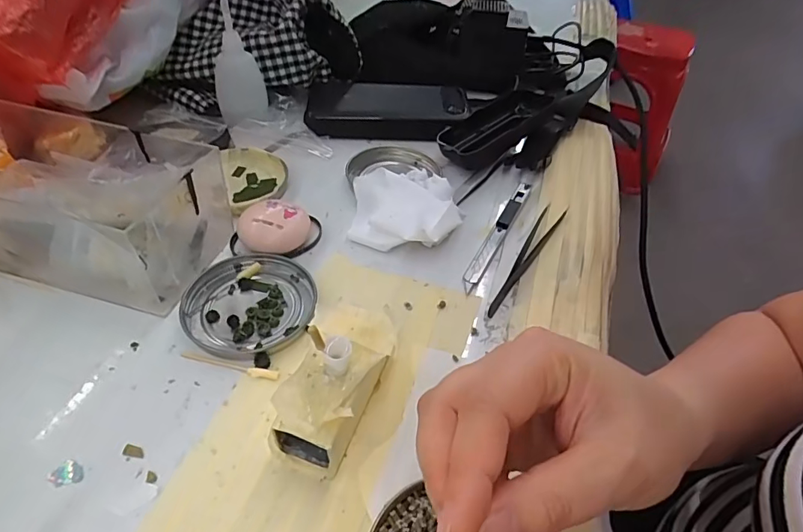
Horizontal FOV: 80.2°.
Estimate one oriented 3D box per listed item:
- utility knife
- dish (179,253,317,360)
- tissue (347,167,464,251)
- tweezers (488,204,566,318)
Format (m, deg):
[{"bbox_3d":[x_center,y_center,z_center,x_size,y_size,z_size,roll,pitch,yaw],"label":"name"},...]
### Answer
[{"bbox_3d":[0.075,-0.030,0.364,0.011,0.007,0.137,23,48,17],"label":"utility knife"},{"bbox_3d":[-0.095,0.023,0.299,0.075,0.008,0.076,2,45,-2],"label":"dish"},{"bbox_3d":[0.002,-0.045,0.360,0.077,0.026,0.082,3,45,-2],"label":"tissue"},{"bbox_3d":[0.089,-0.005,0.342,0.016,0.005,0.121,15,49,33],"label":"tweezers"}]

